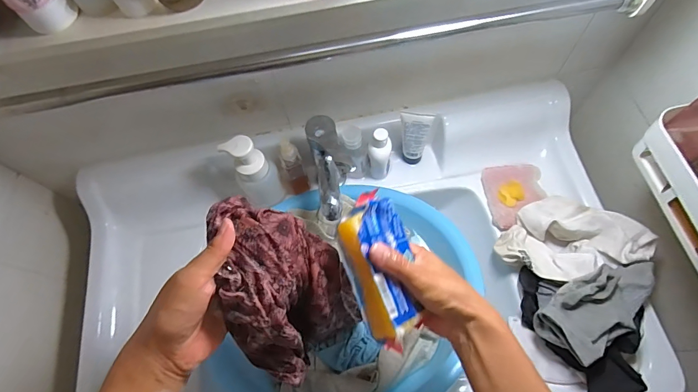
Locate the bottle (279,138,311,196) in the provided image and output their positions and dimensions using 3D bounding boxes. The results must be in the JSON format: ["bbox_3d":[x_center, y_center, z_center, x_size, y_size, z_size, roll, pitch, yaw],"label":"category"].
[{"bbox_3d":[-0.088,-0.044,0.611,0.033,0.127,0.030,-21,67,-6],"label":"bottle"}]

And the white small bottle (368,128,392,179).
[{"bbox_3d":[0.051,-0.064,0.635,0.036,0.120,0.034,2,66,4],"label":"white small bottle"}]

